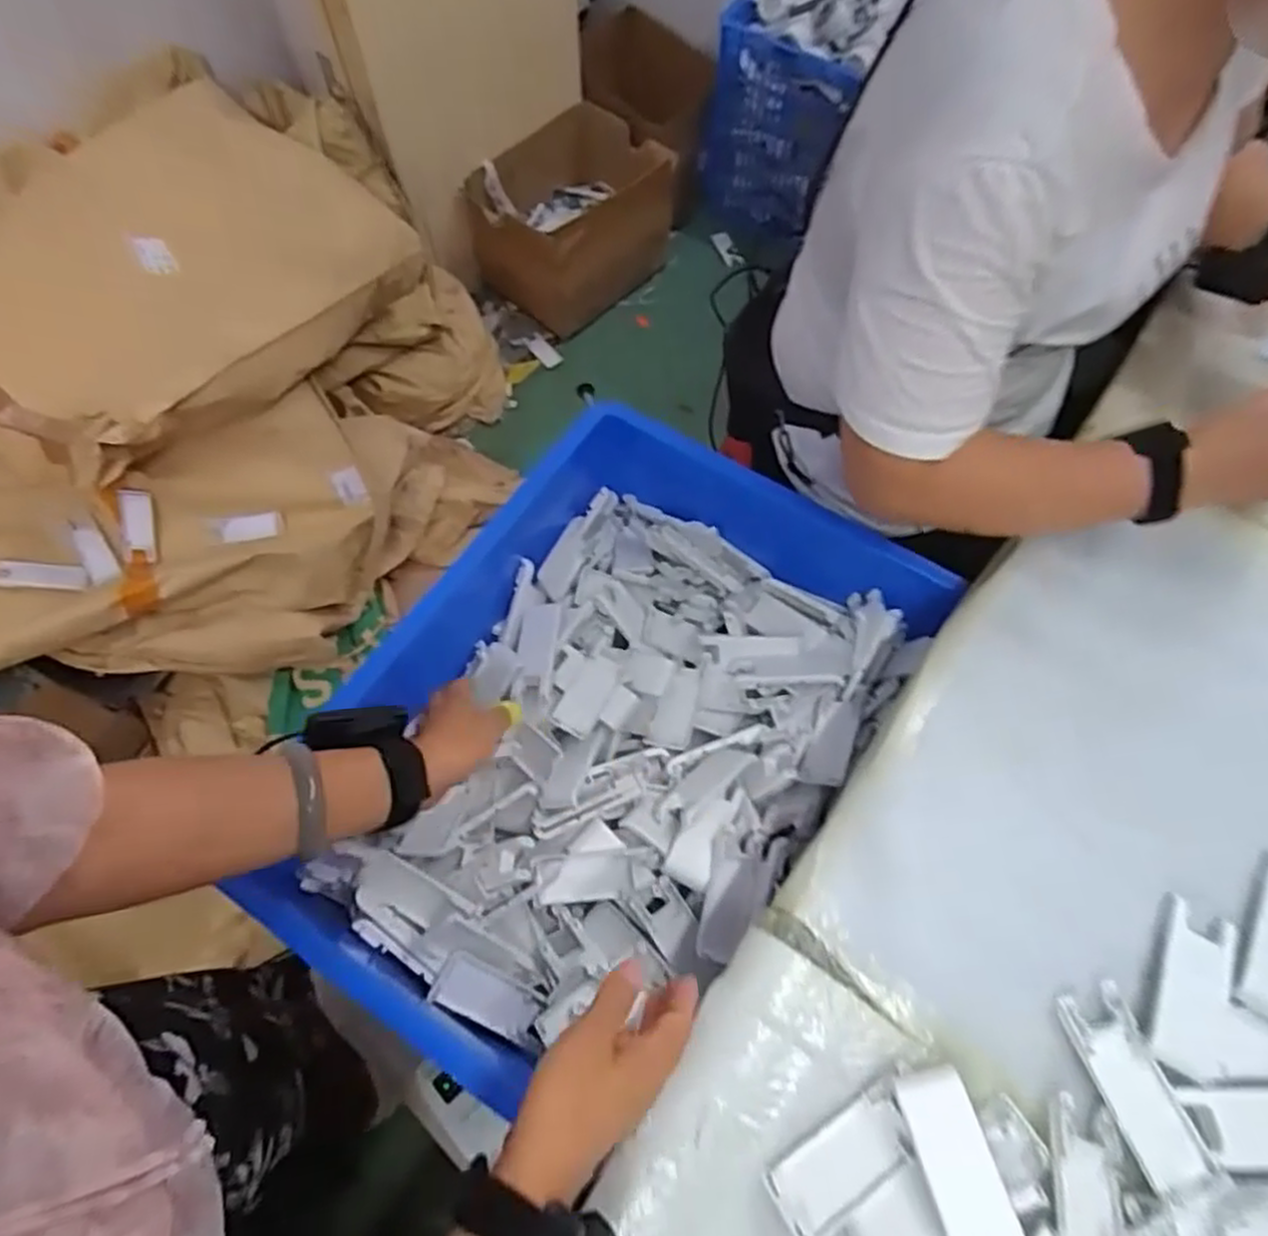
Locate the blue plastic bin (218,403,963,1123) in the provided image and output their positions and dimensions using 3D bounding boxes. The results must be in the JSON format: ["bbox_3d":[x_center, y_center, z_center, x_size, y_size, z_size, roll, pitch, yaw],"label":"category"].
[{"bbox_3d":[-0.030,0.087,0.658,0.380,0.121,0.530,33,71,14],"label":"blue plastic bin"}]

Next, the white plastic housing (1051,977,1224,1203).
[{"bbox_3d":[0.292,0.273,0.435,0.042,0.011,0.101,-15,67,-6],"label":"white plastic housing"}]

